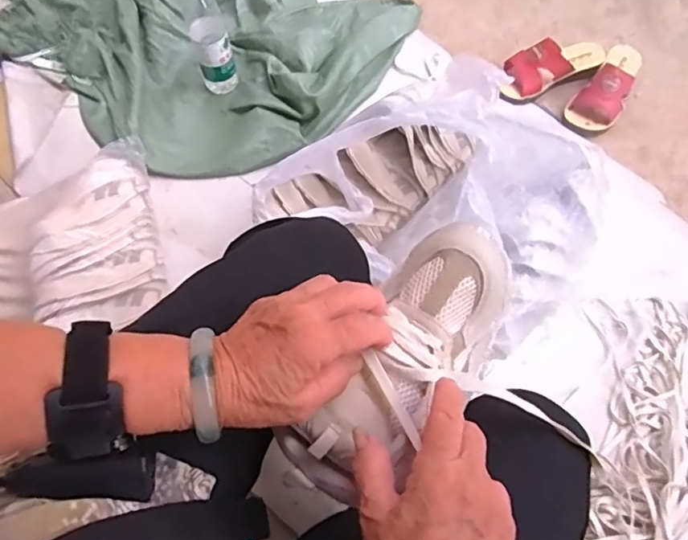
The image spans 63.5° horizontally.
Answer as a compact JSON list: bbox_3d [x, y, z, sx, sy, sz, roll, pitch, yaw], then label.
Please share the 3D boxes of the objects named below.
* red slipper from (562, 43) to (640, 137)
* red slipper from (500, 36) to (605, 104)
[{"bbox_3d":[0.493,-0.342,1.018,0.087,0.053,0.221,37,74,15],"label":"red slipper"},{"bbox_3d":[0.391,-0.378,1.049,0.221,0.082,0.085,-21,69,-7],"label":"red slipper"}]

